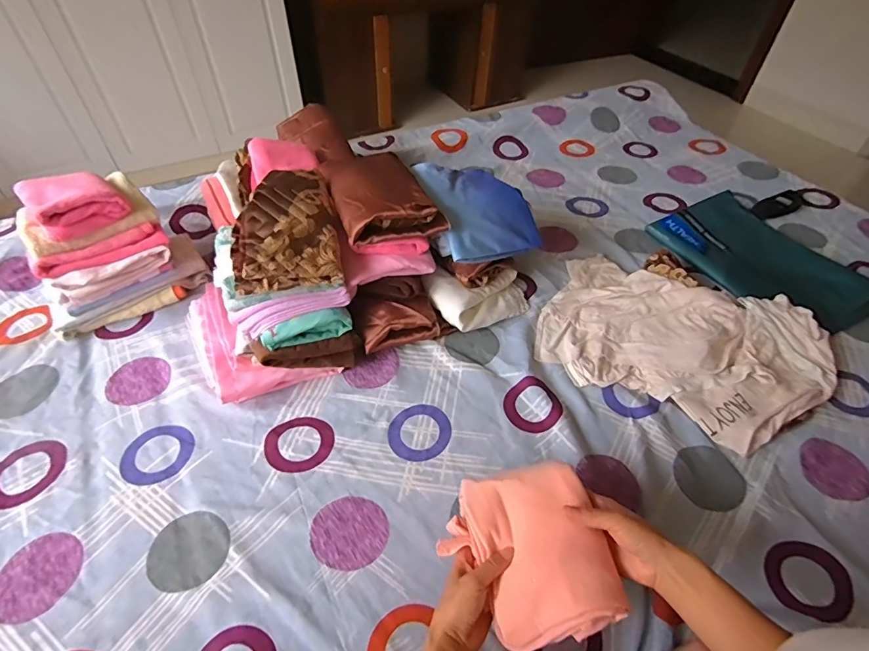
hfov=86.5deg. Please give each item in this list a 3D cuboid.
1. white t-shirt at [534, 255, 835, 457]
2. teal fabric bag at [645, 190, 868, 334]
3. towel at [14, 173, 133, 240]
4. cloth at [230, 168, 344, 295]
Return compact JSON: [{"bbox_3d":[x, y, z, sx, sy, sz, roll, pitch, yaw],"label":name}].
[{"bbox_3d":[0.414,0.022,0.787,0.435,0.047,0.306,24,53,18],"label":"white t-shirt"},{"bbox_3d":[0.666,-0.135,0.940,0.265,0.037,0.381,-23,54,-20],"label":"teal fabric bag"},{"bbox_3d":[-0.575,-0.205,0.733,0.122,0.049,0.139,-36,58,-29],"label":"towel"},{"bbox_3d":[-0.224,-0.150,0.691,0.147,0.034,0.210,-6,62,-19],"label":"cloth"}]

